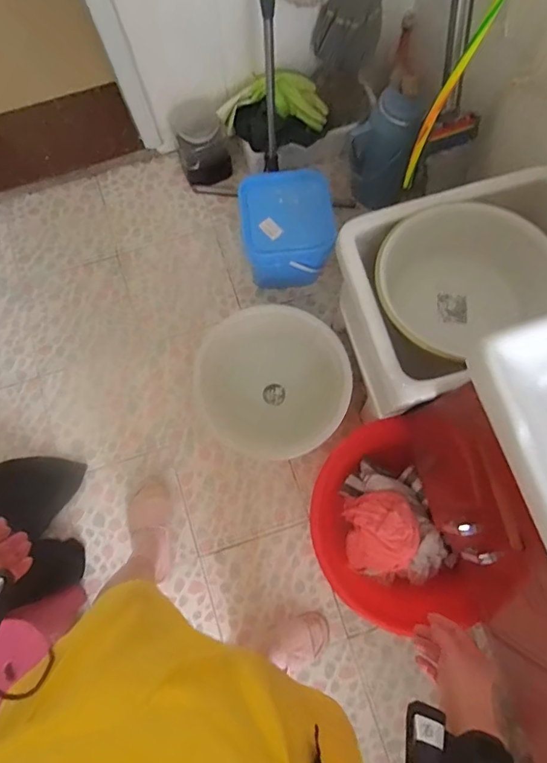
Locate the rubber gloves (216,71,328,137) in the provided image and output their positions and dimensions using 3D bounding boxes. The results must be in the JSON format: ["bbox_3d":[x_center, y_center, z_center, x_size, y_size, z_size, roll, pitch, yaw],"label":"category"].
[{"bbox_3d":[0.000,-0.816,1.379,0.310,0.116,0.106,3,78,1],"label":"rubber gloves"}]

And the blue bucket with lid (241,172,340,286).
[{"bbox_3d":[0.034,-0.406,1.318,0.229,0.244,0.243,-5,78,0],"label":"blue bucket with lid"}]

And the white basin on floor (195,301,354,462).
[{"bbox_3d":[-0.007,0.005,1.276,0.403,0.169,0.367,0,78,1],"label":"white basin on floor"}]

